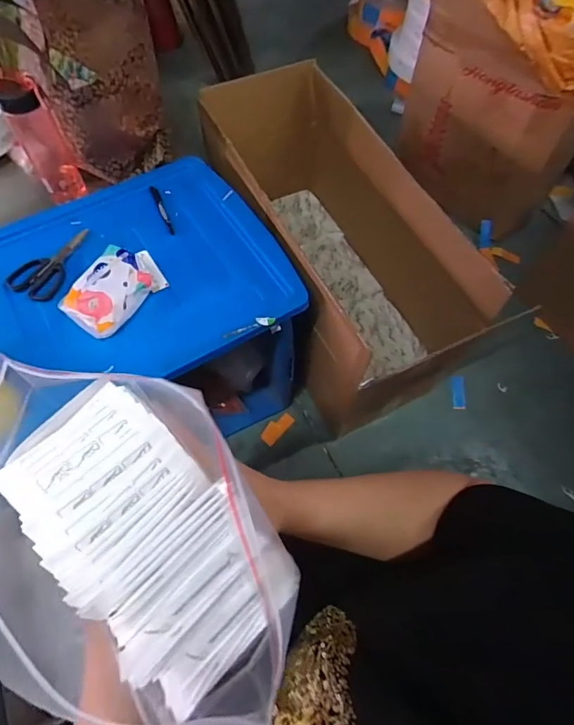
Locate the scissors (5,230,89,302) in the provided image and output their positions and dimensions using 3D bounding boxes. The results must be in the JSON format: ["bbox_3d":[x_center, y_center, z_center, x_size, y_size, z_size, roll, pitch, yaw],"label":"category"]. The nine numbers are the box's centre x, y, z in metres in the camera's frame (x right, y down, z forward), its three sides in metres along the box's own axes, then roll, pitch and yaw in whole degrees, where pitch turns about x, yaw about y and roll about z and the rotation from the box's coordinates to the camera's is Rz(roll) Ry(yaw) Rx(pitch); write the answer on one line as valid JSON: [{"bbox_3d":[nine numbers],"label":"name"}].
[{"bbox_3d":[-0.411,-0.181,0.743,0.087,0.005,0.159,20,65,8],"label":"scissors"}]

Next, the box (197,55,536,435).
[{"bbox_3d":[0.085,-0.315,1.023,0.352,0.395,0.847,-21,66,-12],"label":"box"}]

